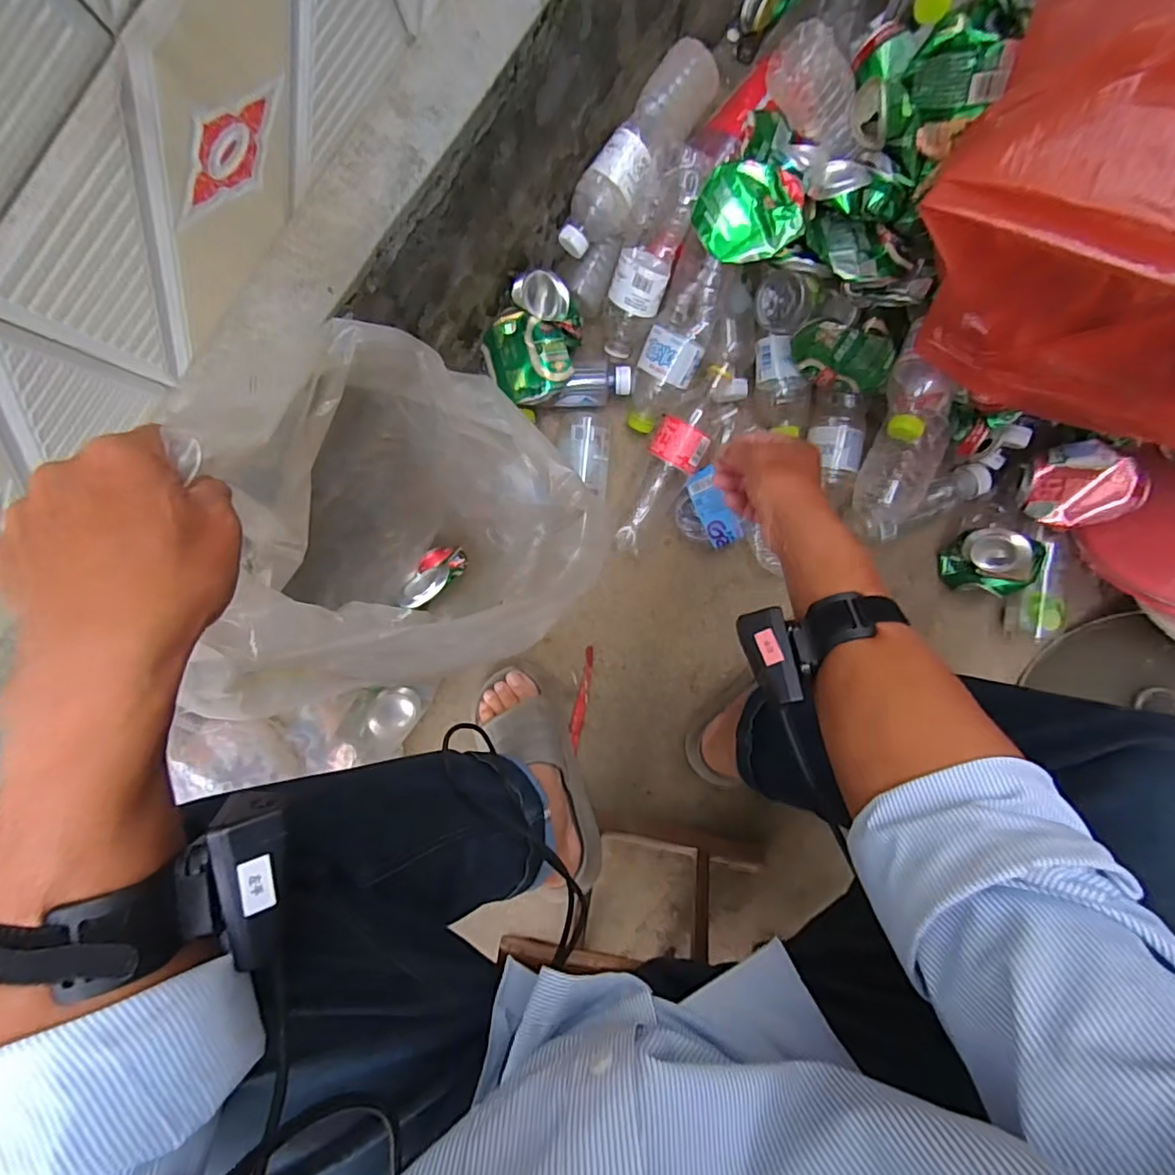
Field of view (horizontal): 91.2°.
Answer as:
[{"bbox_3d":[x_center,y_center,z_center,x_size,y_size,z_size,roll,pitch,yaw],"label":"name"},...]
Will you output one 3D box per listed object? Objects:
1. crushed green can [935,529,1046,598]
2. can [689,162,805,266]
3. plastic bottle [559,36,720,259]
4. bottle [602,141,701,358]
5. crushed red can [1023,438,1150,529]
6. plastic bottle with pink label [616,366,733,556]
[{"bbox_3d":[0.482,-0.031,0.687,0.075,0.088,0.076,0,91,1],"label":"crushed green can"},{"bbox_3d":[0.161,-0.373,0.584,0.107,0.041,0.085,4,92,1],"label":"can"},{"bbox_3d":[0.052,-0.455,0.608,0.062,0.058,0.226,38,92,0],"label":"plastic bottle"},{"bbox_3d":[0.068,-0.367,0.643,0.063,0.071,0.214,25,133,1],"label":"bottle"},{"bbox_3d":[0.548,-0.114,0.642,0.094,0.065,0.090,0,91,1],"label":"crushed red can"},{"bbox_3d":[0.098,-0.149,0.690,0.058,0.066,0.228,27,92,1],"label":"plastic bottle with pink label"}]

